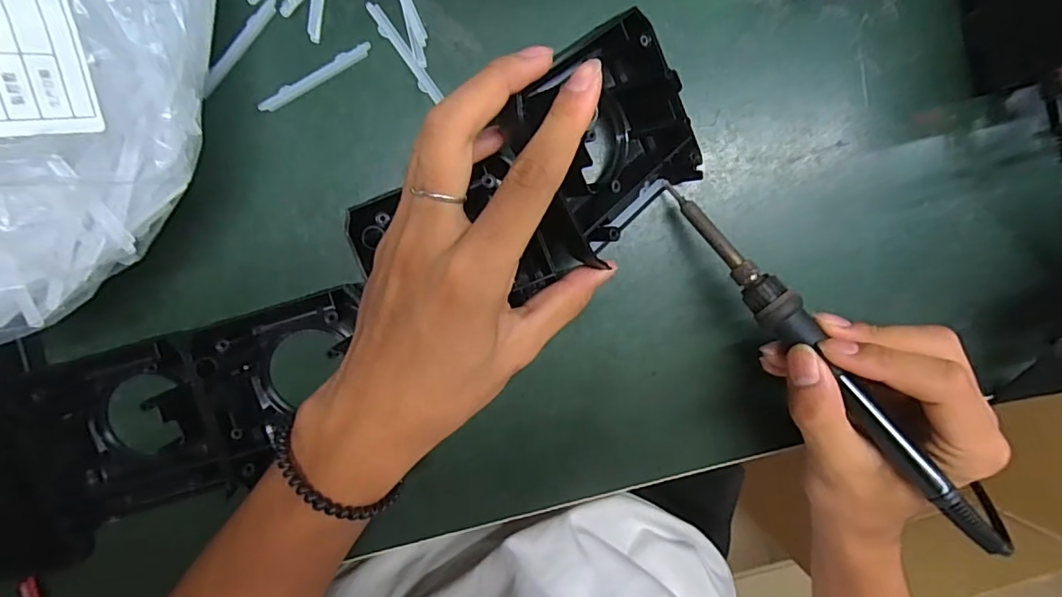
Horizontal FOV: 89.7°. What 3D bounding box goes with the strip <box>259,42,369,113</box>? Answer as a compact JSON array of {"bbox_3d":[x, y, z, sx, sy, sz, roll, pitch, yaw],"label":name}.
[{"bbox_3d":[-0.113,-0.117,0.280,0.065,0.004,0.008,-30,95,0],"label":"strip"}]

